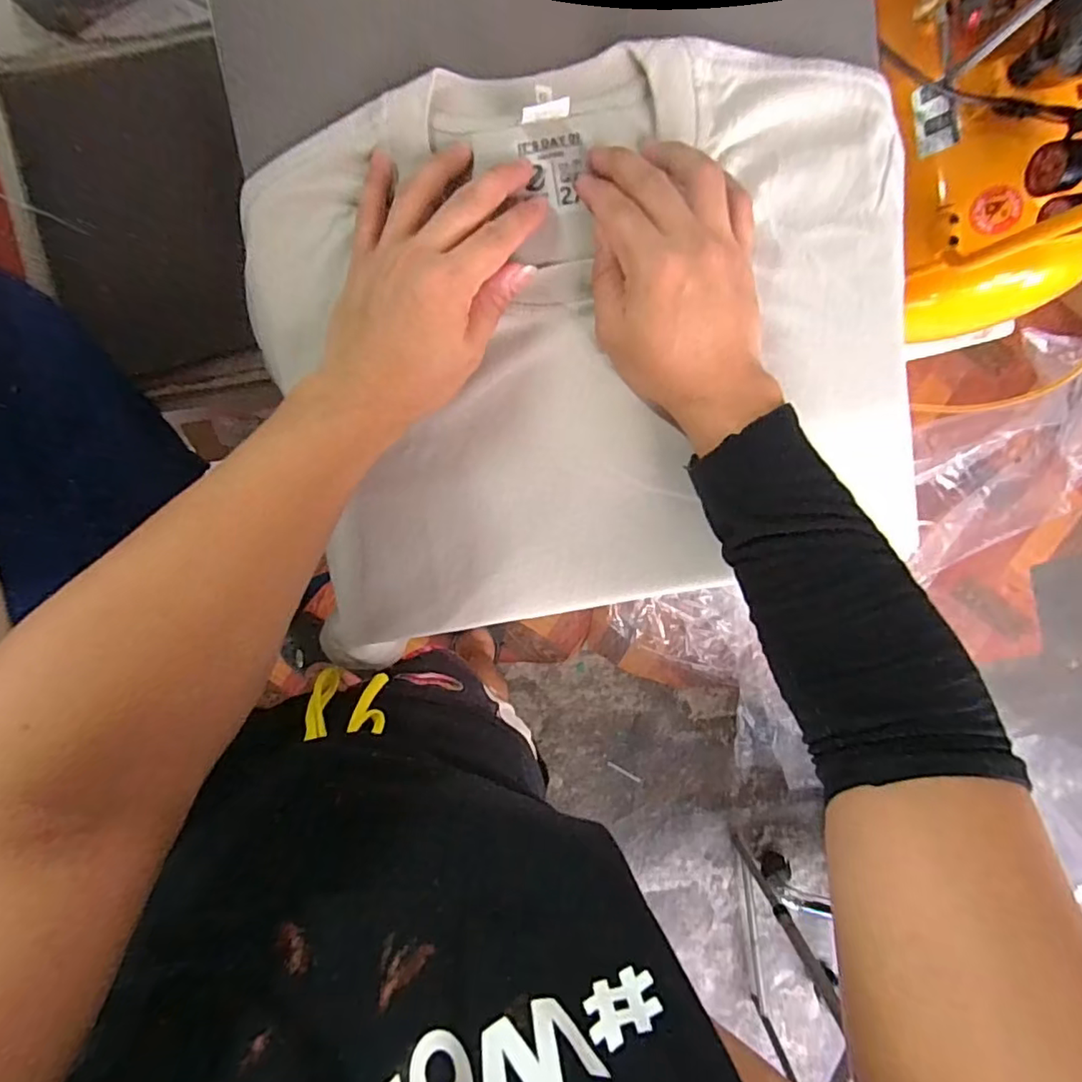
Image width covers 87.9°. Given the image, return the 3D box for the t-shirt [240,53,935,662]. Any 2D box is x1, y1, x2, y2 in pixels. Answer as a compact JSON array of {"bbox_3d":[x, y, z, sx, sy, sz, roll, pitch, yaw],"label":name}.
[{"bbox_3d":[0.032,-0.114,0.352,0.393,0.030,0.318,-11,97,0],"label":"t-shirt"}]

